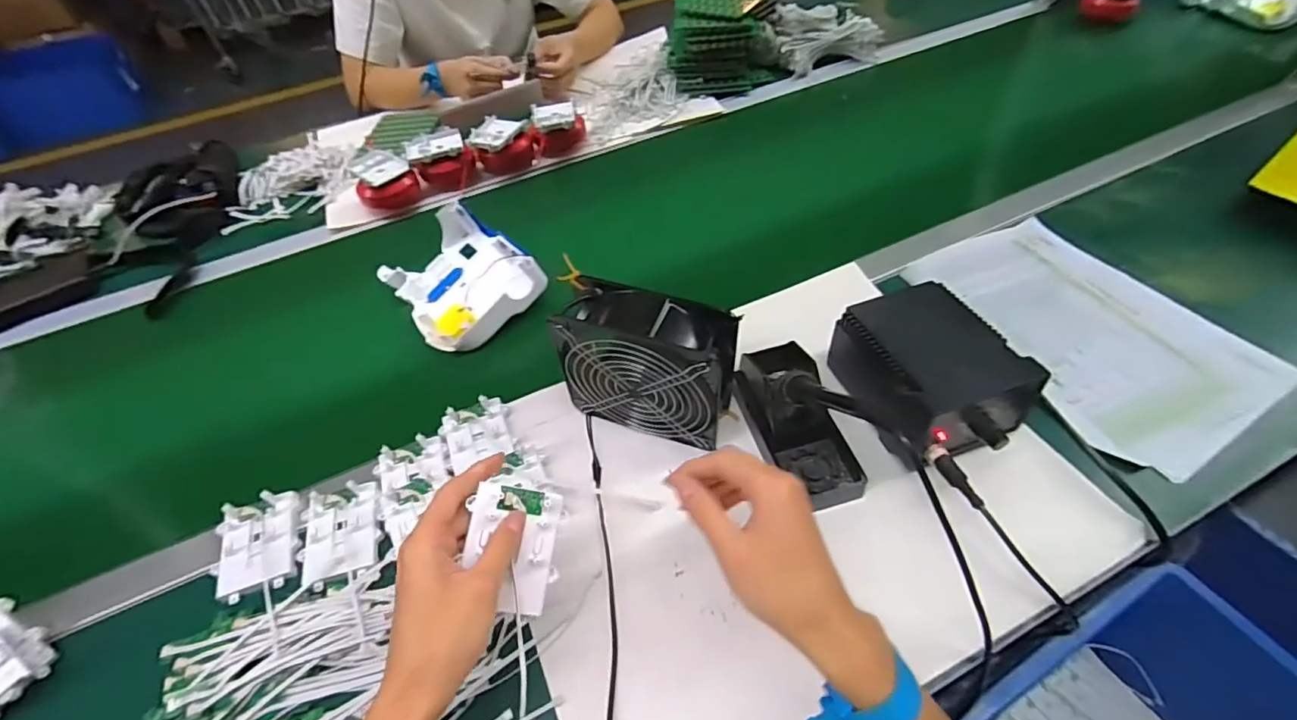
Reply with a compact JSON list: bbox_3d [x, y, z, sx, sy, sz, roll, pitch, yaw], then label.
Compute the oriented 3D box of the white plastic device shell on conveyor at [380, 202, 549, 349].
[{"bbox_3d":[-0.233,-0.104,0.672,0.144,0.068,0.191,-34,56,-20],"label":"white plastic device shell on conveyor"}]

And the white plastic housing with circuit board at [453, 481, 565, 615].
[{"bbox_3d":[-0.091,0.127,0.372,0.061,0.012,0.079,11,69,-16],"label":"white plastic housing with circuit board"}]

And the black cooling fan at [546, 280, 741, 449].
[{"bbox_3d":[0.000,0.010,0.502,0.146,0.149,0.060,16,55,17],"label":"black cooling fan"}]

